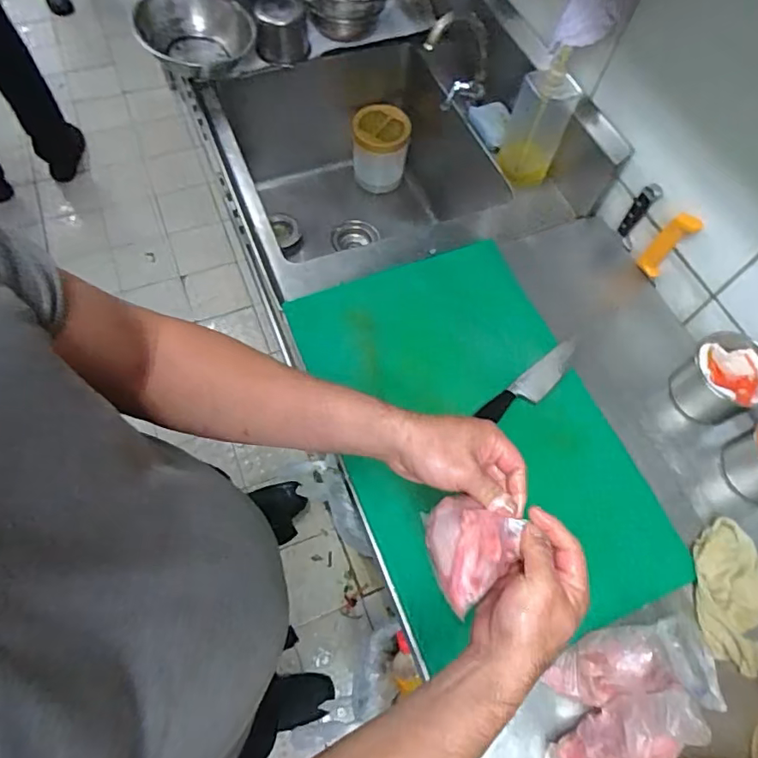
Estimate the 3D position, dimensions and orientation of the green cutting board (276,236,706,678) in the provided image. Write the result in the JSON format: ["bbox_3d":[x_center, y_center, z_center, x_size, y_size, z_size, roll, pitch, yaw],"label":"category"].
[{"bbox_3d":[0.139,0.072,0.802,0.391,0.038,0.614,-19,67,-11],"label":"green cutting board"}]

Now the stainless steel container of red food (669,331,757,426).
[{"bbox_3d":[0.542,0.008,0.850,0.125,0.117,0.118,1,64,-3],"label":"stainless steel container of red food"}]

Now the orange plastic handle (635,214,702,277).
[{"bbox_3d":[0.506,-0.233,0.934,0.017,0.148,0.046,-21,67,-13],"label":"orange plastic handle"}]

